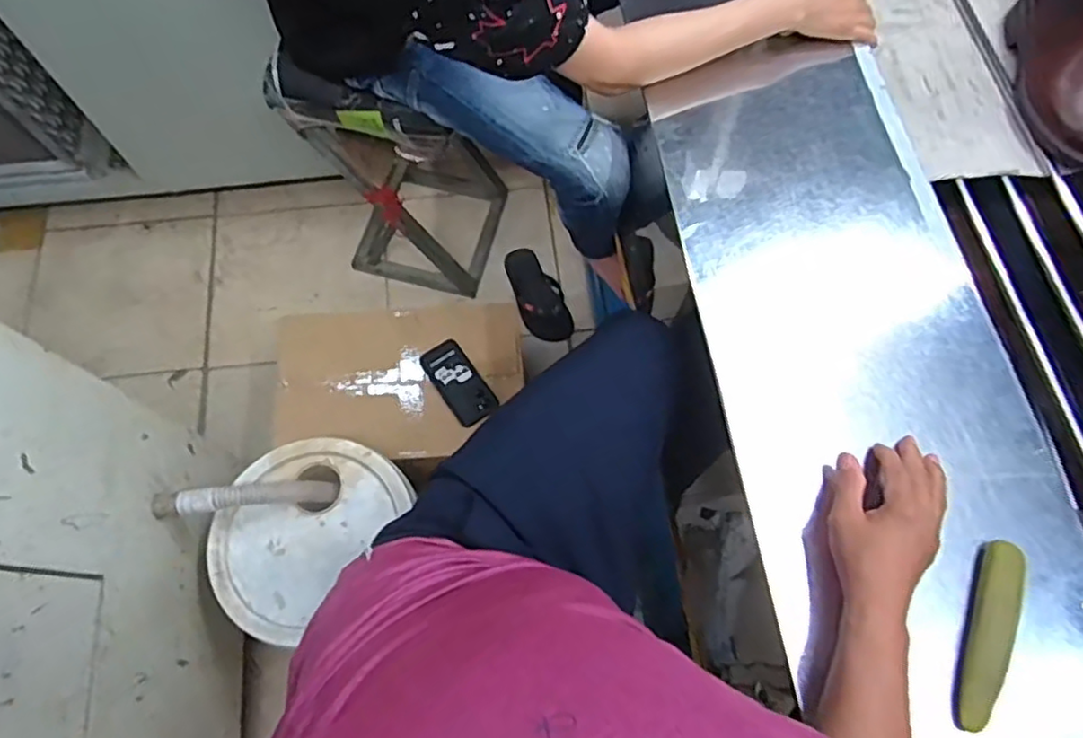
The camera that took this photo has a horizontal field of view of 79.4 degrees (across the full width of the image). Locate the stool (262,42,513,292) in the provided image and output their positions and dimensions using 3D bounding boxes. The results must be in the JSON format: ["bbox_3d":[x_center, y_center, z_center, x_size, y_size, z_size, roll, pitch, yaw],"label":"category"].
[{"bbox_3d":[-0.245,-0.428,1.277,0.288,0.586,0.307,16,69,5],"label":"stool"}]

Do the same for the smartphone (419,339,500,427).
[{"bbox_3d":[-0.152,0.024,1.202,0.078,0.018,0.163,-34,73,-13],"label":"smartphone"}]

